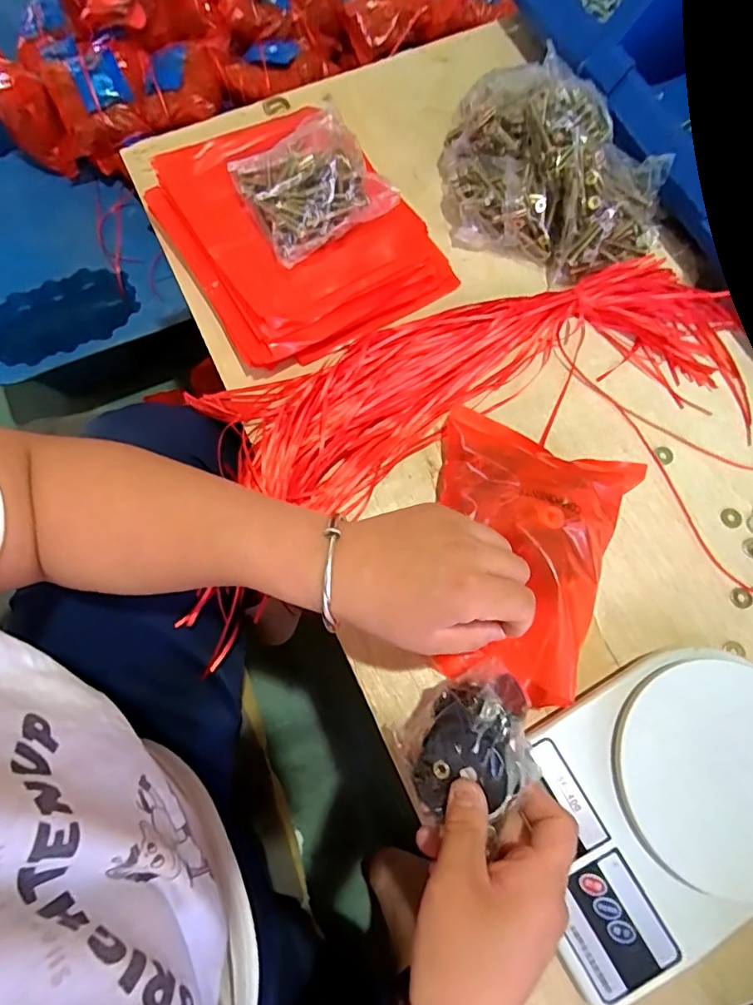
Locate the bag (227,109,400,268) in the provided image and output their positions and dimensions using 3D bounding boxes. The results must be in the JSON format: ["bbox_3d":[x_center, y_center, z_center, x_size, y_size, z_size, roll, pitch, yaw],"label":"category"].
[{"bbox_3d":[-0.055,-0.266,0.441,0.108,0.045,0.098,-32,76,-9],"label":"bag"}]

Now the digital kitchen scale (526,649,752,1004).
[{"bbox_3d":[0.184,0.191,0.336,0.199,0.043,0.146,-30,76,-8],"label":"digital kitchen scale"}]

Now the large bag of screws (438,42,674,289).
[{"bbox_3d":[0.147,-0.292,0.459,0.168,0.066,0.198,-32,76,-9],"label":"large bag of screws"}]

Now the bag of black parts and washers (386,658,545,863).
[{"bbox_3d":[0.055,0.146,0.315,0.086,0.045,0.074,-26,76,-7],"label":"bag of black parts and washers"}]

